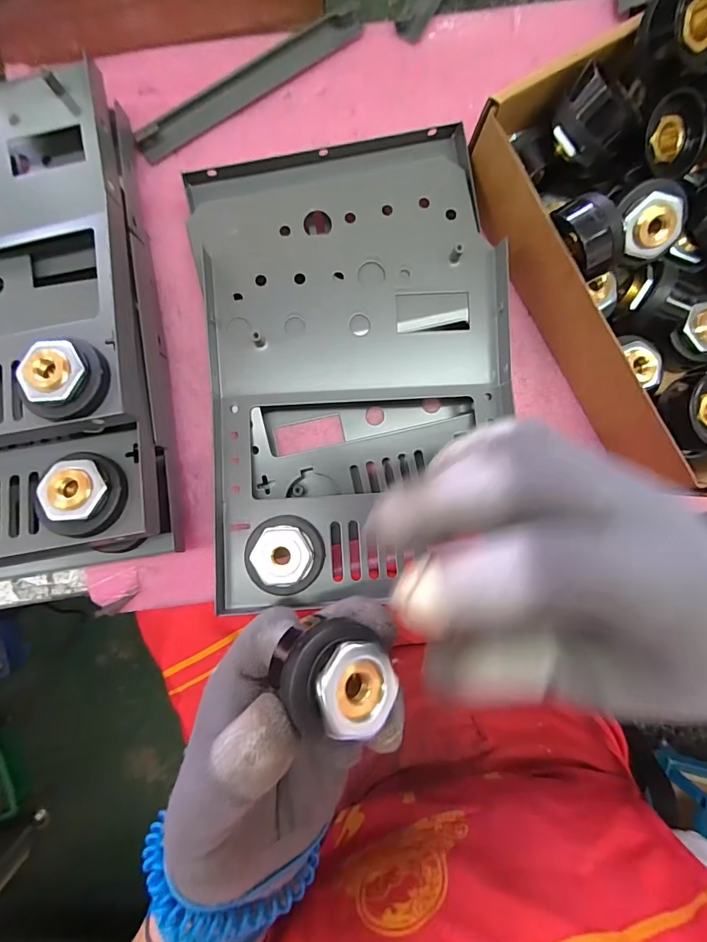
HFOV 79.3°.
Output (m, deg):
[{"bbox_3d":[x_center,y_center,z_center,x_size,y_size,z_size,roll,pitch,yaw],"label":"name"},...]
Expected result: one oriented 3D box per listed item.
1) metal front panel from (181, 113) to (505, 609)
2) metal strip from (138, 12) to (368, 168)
[{"bbox_3d":[0.003,-0.056,0.227,0.157,0.041,0.233,-5,90,-3],"label":"metal front panel"},{"bbox_3d":[-0.059,-0.222,0.241,0.144,0.007,0.017,-34,92,-3],"label":"metal strip"}]

